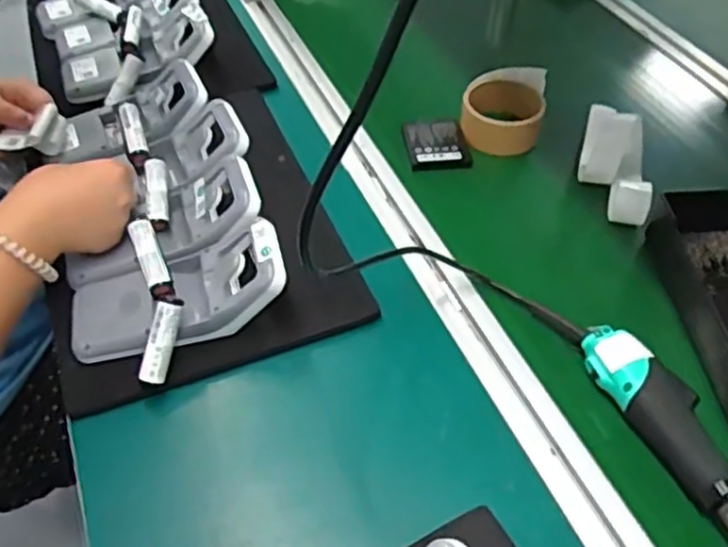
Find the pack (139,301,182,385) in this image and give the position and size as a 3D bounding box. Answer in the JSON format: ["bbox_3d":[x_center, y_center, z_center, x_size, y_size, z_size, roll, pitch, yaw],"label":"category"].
[{"bbox_3d":[-0.150,0.051,0.519,0.016,0.017,0.061,13,89,11],"label":"pack"}]

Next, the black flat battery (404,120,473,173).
[{"bbox_3d":[0.076,-0.135,0.733,0.063,0.013,0.067,-7,49,-6],"label":"black flat battery"}]

